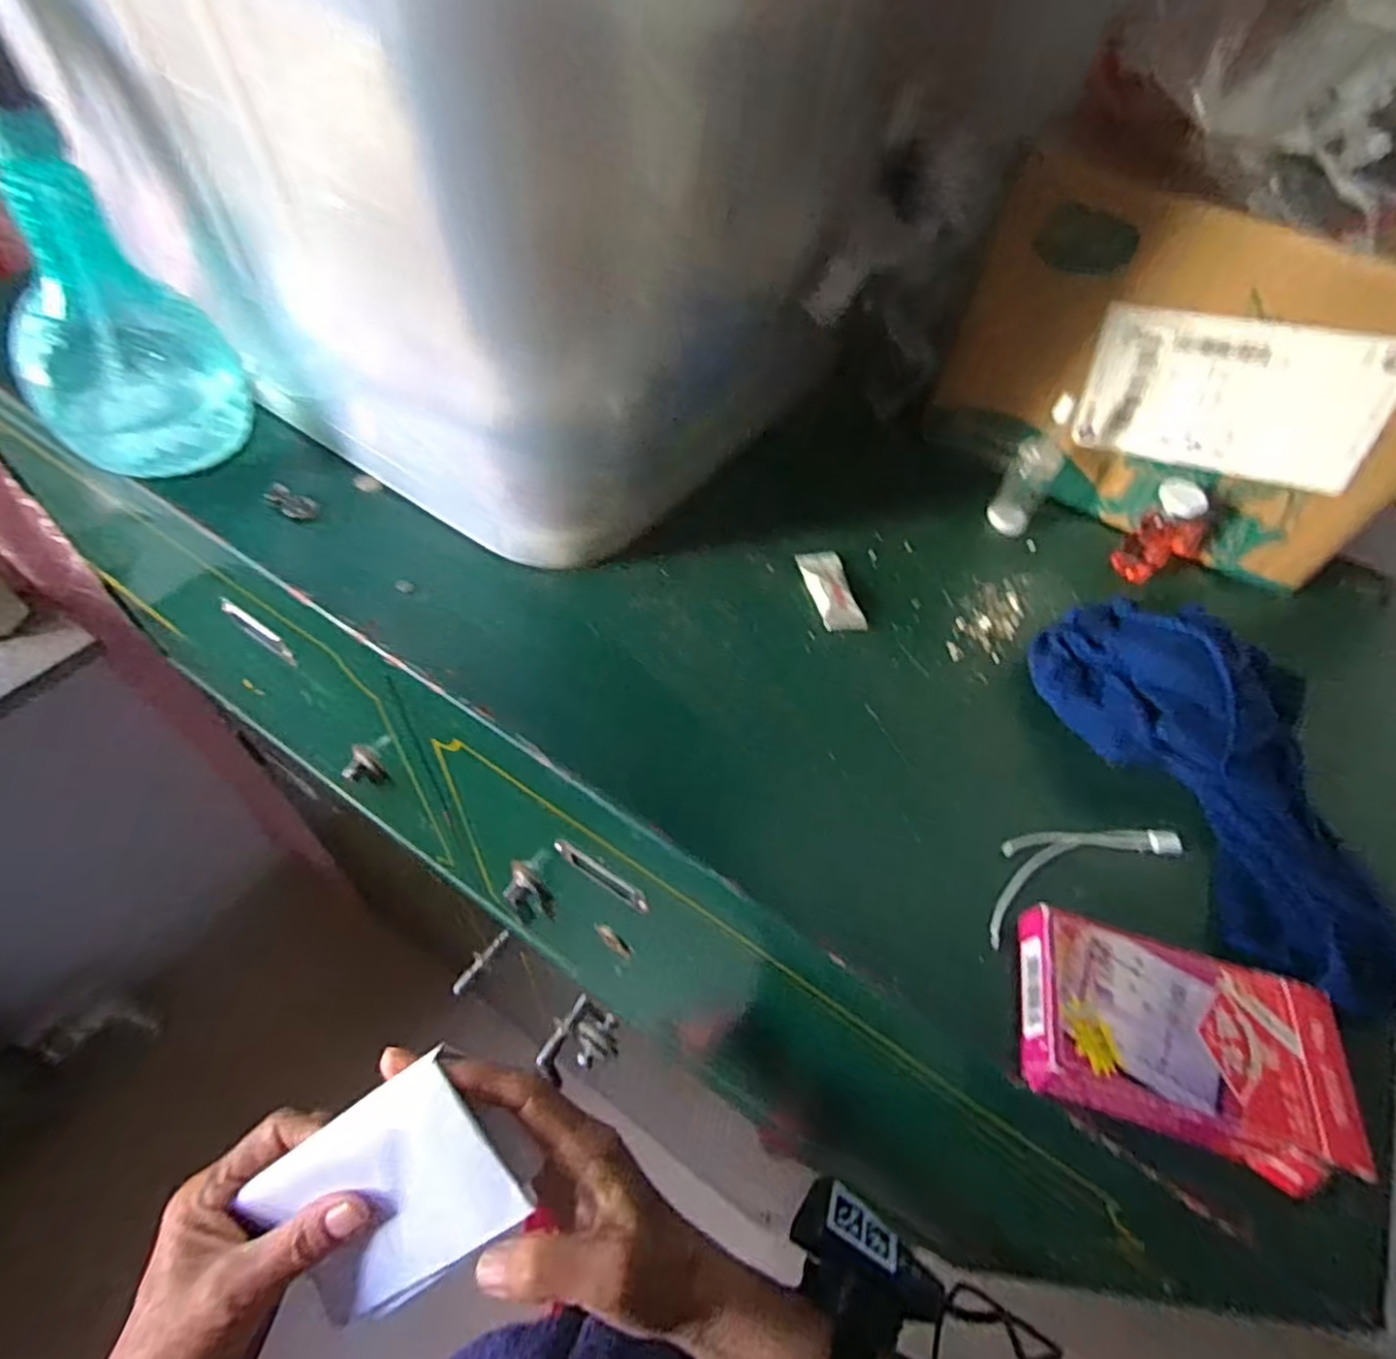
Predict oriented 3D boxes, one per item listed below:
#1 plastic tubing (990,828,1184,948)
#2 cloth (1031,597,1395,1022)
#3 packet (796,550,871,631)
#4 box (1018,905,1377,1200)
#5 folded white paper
[{"bbox_3d":[0.156,0.075,0.306,0.105,0.004,0.033,-18,58,-18],"label":"plastic tubing"},{"bbox_3d":[0.246,0.032,0.321,0.116,0.040,0.199,-13,56,-15],"label":"cloth"},{"bbox_3d":[0.070,-0.048,0.389,0.026,0.009,0.055,-5,55,-10],"label":"packet"},{"bbox_3d":[0.171,0.126,0.256,0.109,0.018,0.066,16,54,5],"label":"box"},{"bbox_3d":[-0.129,0.217,0.304,0.105,0.008,0.078,-37,86,9],"label":"folded white paper"}]

